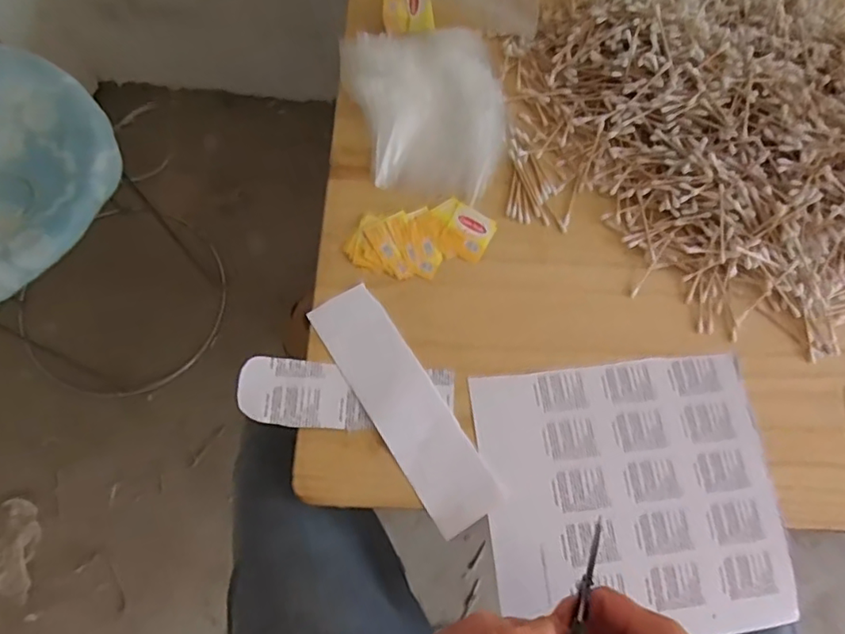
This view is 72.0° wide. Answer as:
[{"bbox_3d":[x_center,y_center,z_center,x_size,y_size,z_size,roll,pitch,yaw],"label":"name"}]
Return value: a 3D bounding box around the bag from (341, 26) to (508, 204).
[{"bbox_3d":[0.007,-0.198,0.551,0.136,0.033,0.174,-12,72,-7],"label":"bag"}]

